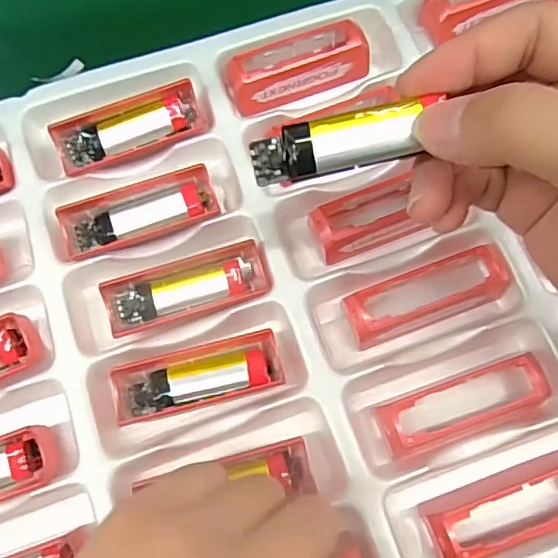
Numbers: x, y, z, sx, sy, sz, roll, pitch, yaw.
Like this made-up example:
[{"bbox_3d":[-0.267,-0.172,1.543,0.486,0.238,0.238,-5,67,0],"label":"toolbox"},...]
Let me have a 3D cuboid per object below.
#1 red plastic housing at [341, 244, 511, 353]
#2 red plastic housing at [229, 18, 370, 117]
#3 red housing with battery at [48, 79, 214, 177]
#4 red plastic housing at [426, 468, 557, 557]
[{"bbox_3d":[0.074,0.008,0.275,0.083,0.023,0.026,-20,77,-6],"label":"red plastic housing"},{"bbox_3d":[0.010,-0.120,0.317,0.078,0.018,0.034,-17,76,-5],"label":"red plastic housing"},{"bbox_3d":[-0.079,-0.082,0.304,0.081,0.015,0.026,-21,77,-6],"label":"red housing with battery"},{"bbox_3d":[0.106,0.103,0.247,0.080,0.022,0.027,-18,76,-5],"label":"red plastic housing"}]

